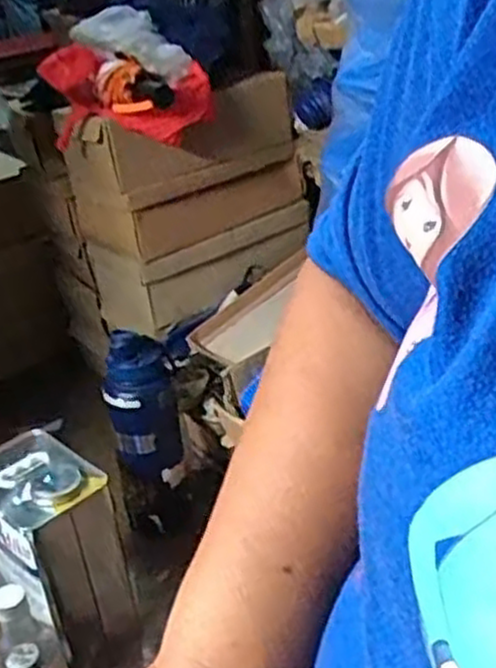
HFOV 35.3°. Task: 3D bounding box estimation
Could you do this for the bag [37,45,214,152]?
[{"bbox_3d":[-0.172,-0.316,1.092,0.233,0.132,0.155,10,30,2],"label":"bag"}]

